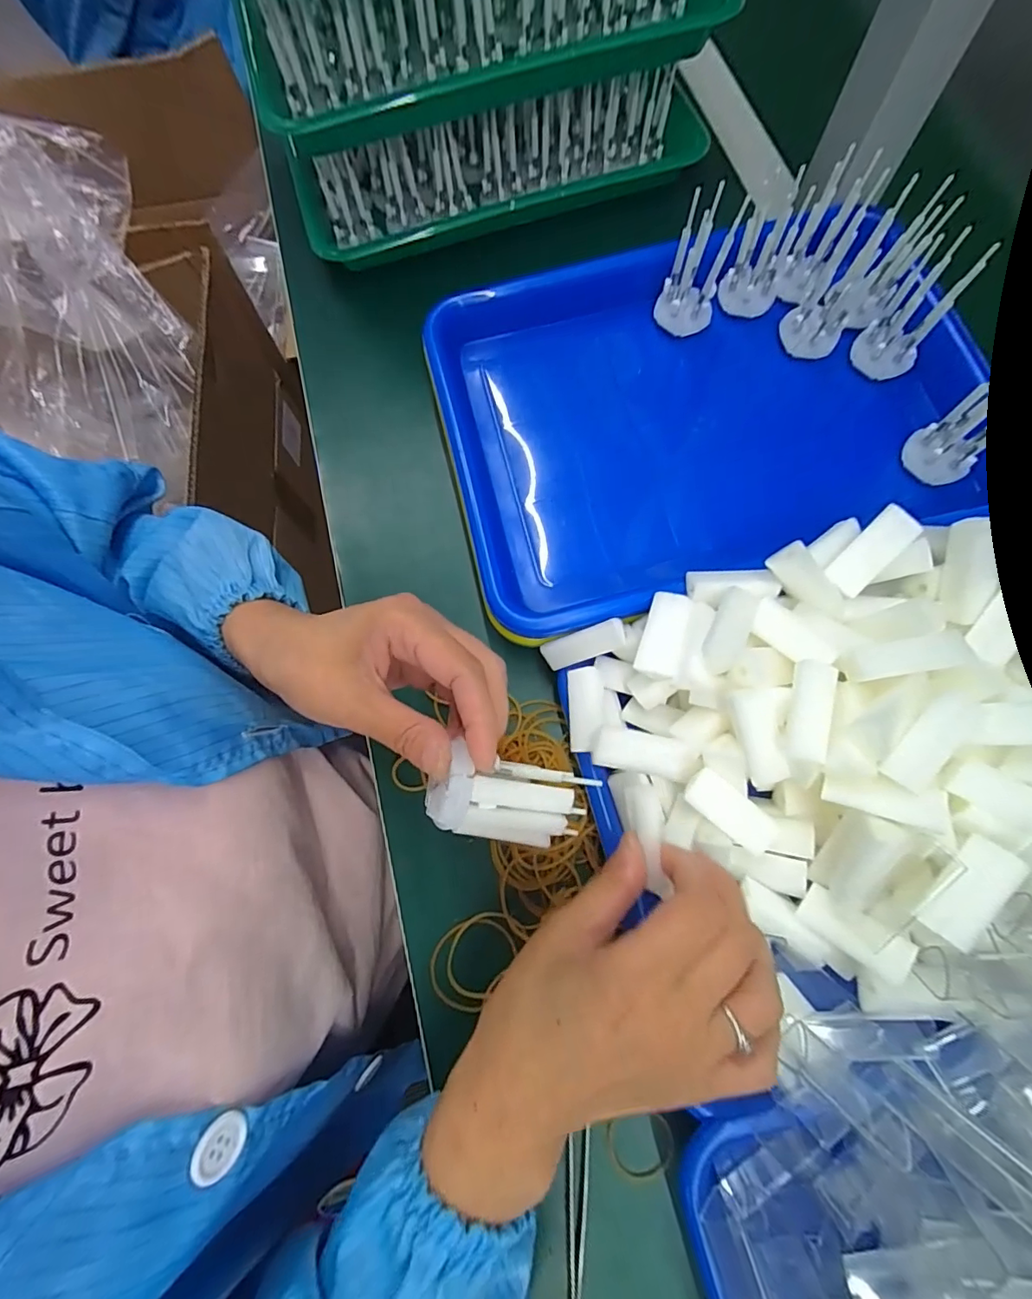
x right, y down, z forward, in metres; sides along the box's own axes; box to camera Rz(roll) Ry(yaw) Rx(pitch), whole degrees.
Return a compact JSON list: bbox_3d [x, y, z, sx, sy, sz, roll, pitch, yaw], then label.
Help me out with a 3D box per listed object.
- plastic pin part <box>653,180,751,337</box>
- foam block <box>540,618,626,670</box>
[{"bbox_3d":[0.117,-0.248,0.333,0.037,0.078,0.033,15,75,6],"label":"plastic pin part"},{"bbox_3d":[0.038,-0.002,0.282,0.047,0.011,0.015,-21,73,21],"label":"foam block"}]

